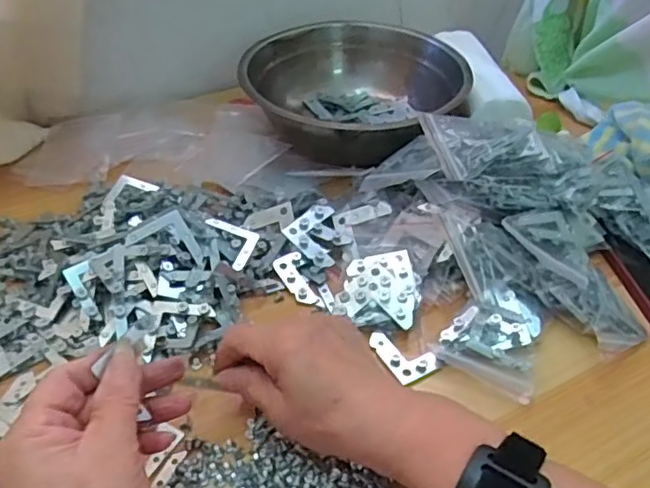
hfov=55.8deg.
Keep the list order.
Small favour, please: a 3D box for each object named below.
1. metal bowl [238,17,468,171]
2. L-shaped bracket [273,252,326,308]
[{"bbox_3d":[0.033,-0.143,0.588,0.198,0.072,0.198,-3,43,3],"label":"metal bowl"},{"bbox_3d":[-0.020,0.025,0.444,0.021,0.005,0.049,-16,44,-18],"label":"L-shaped bracket"}]

